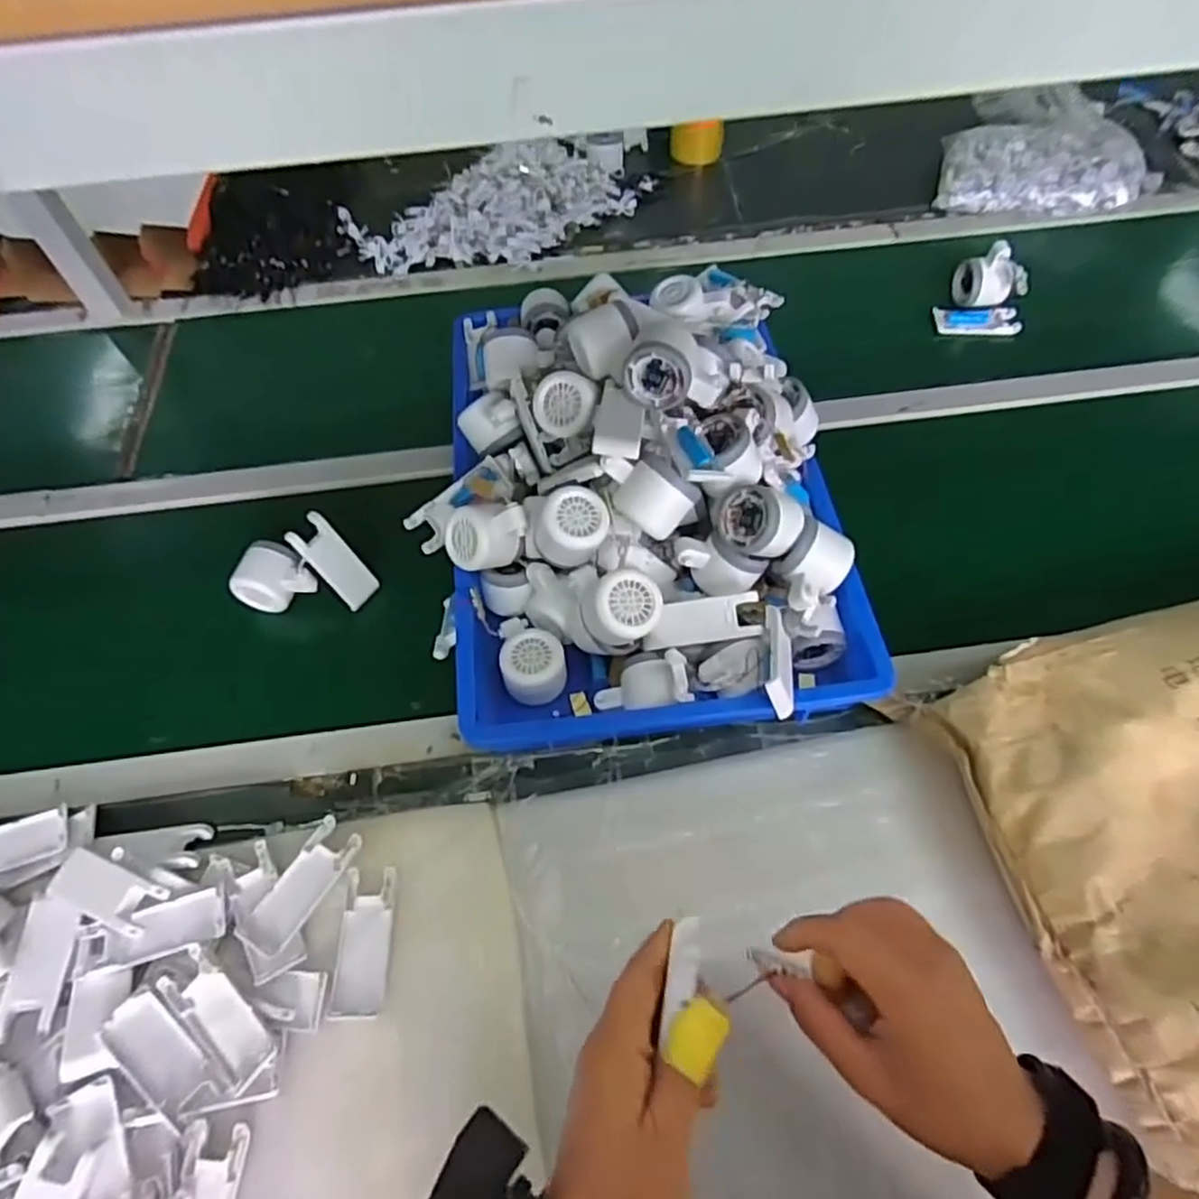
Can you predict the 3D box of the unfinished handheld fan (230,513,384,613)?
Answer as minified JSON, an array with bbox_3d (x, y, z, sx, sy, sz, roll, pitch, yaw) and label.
[{"bbox_3d":[-0.301,-0.022,0.709,0.119,0.102,0.058,-28,22,2],"label":"unfinished handheld fan"}]

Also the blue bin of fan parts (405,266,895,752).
[{"bbox_3d":[0.039,-0.143,0.678,0.395,0.189,0.522,-6,59,-2],"label":"blue bin of fan parts"}]

